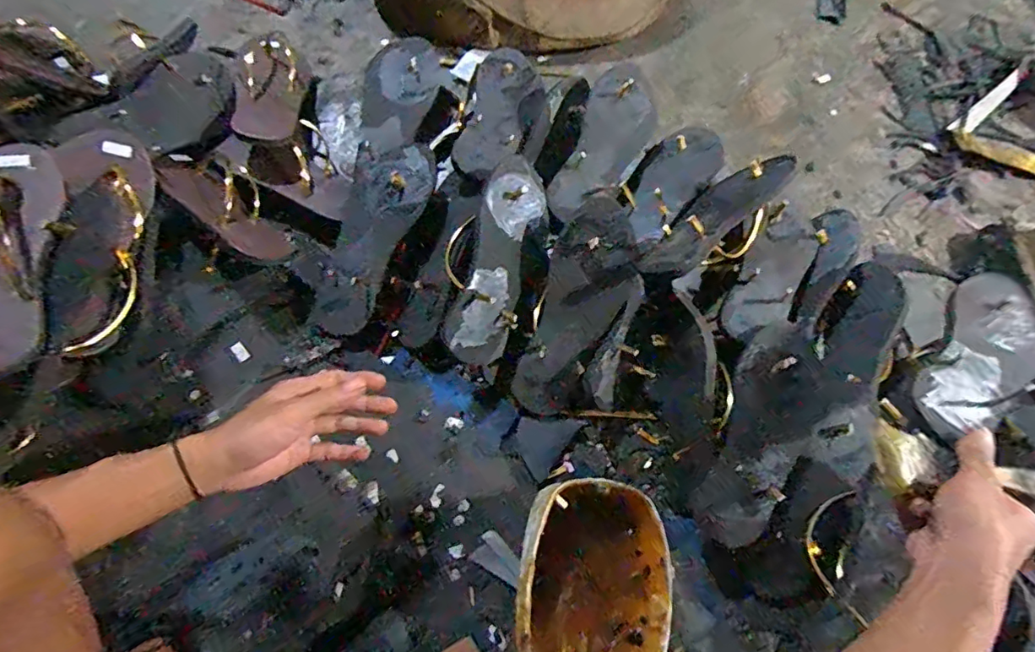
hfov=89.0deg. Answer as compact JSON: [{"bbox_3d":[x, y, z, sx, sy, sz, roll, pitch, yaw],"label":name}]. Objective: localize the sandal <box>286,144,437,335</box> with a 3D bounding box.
[{"bbox_3d":[-0.191,-0.115,0.658,0.110,0.026,0.247,32,92,10],"label":"sandal"}]

